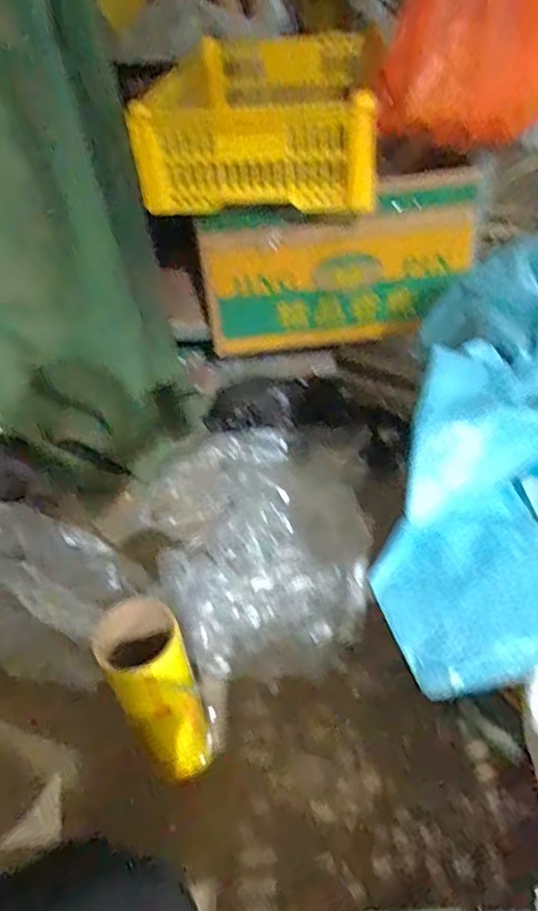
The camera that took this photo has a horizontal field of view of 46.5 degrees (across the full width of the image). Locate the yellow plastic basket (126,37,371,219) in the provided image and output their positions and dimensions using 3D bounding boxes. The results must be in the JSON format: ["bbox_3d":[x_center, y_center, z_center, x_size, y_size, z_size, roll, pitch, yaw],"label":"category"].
[{"bbox_3d":[0.004,-0.518,0.957,0.326,0.124,0.428,1,45,6],"label":"yellow plastic basket"}]

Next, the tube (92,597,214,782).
[{"bbox_3d":[-0.123,0.294,0.739,0.086,0.294,0.081,-18,46,-13],"label":"tube"}]

